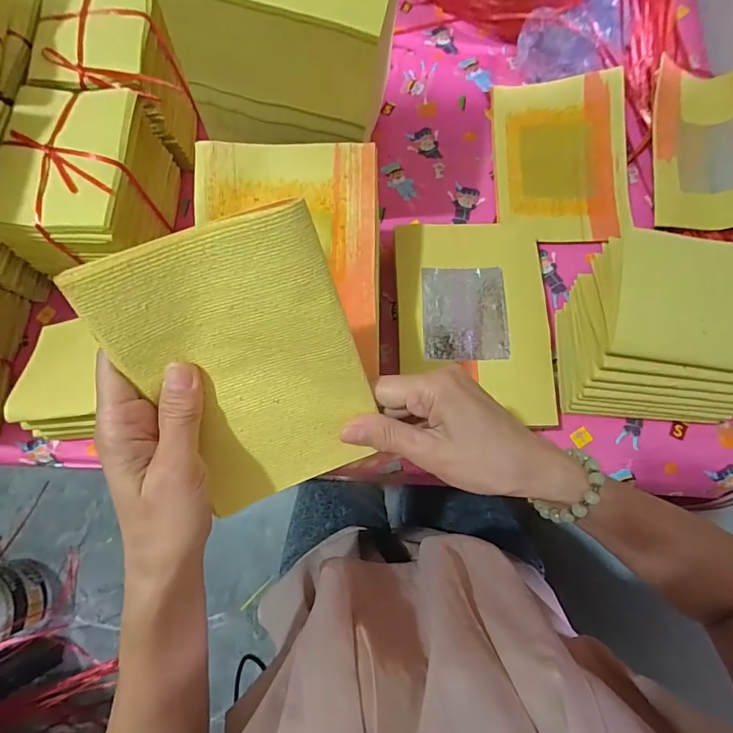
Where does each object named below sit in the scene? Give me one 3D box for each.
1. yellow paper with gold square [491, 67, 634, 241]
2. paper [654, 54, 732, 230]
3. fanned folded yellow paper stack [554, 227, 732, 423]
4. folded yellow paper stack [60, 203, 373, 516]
[{"bbox_3d":[0.258,-0.271,0.554,0.176,0.029,0.231,-1,76,0],"label":"yellow paper with gold square"},{"bbox_3d":[0.431,-0.290,0.526,0.128,0.059,0.249,5,76,1],"label":"paper"},{"bbox_3d":[0.297,-0.032,0.427,0.158,0.148,0.151,5,76,1],"label":"fanned folded yellow paper stack"},{"bbox_3d":[-0.061,0.005,0.237,0.113,0.163,0.011,-18,32,-3],"label":"folded yellow paper stack"}]

